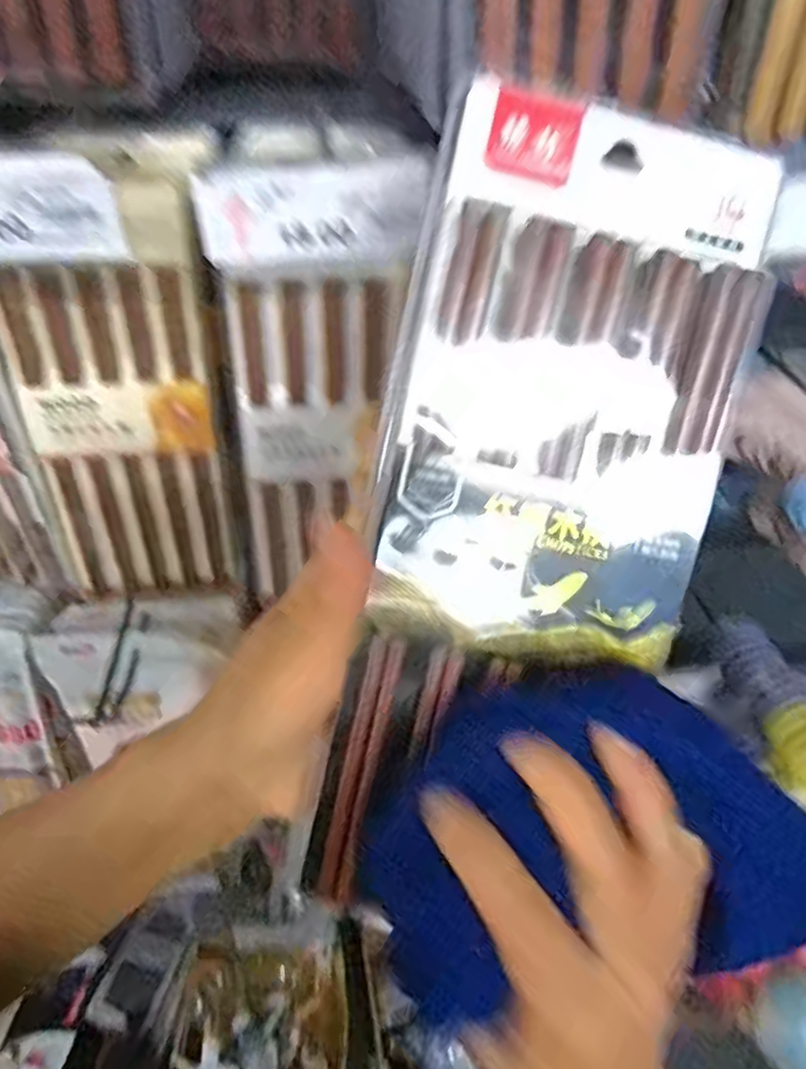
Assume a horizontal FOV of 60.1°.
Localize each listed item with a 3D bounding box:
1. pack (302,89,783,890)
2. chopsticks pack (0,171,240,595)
[{"bbox_3d":[0.047,-0.004,0.241,0.110,0.271,0.015,13,5,-2],"label":"pack"},{"bbox_3d":[-0.179,-0.070,0.452,0.115,0.276,0.013,-3,40,-8],"label":"chopsticks pack"}]

